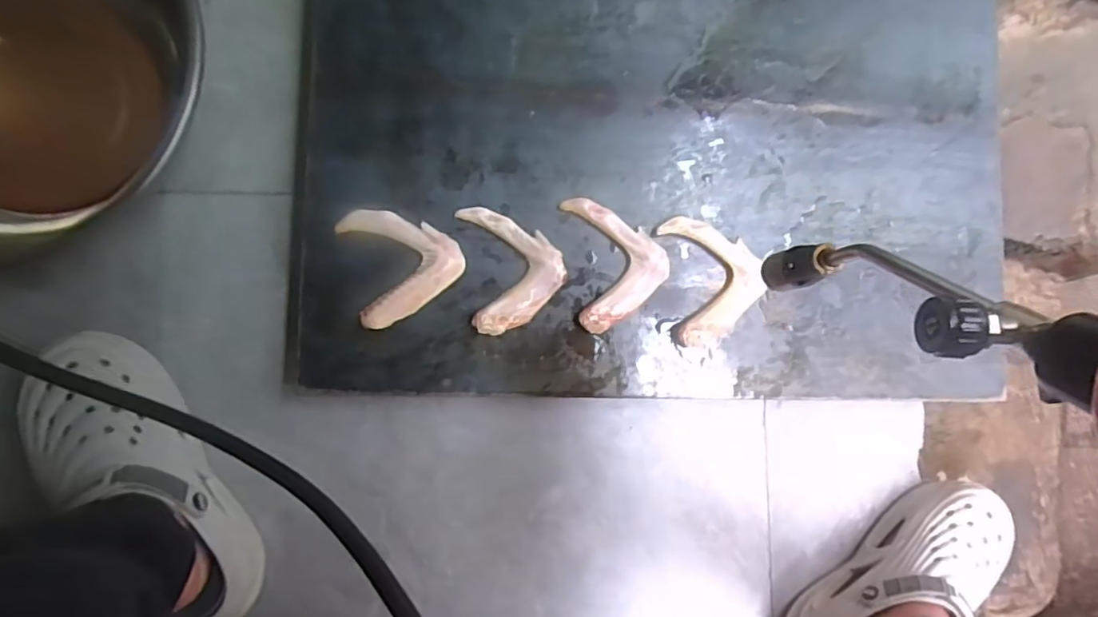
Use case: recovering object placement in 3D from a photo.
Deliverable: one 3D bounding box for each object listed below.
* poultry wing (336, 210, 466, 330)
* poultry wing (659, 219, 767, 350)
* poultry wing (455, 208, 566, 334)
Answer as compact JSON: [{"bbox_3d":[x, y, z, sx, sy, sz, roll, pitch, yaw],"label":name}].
[{"bbox_3d":[-0.125,-0.043,0.522,0.095,0.014,0.101,-16,89,-9],"label":"poultry wing"},{"bbox_3d":[0.154,-0.028,0.554,0.088,0.023,0.117,-8,88,-9],"label":"poultry wing"},{"bbox_3d":[-0.030,-0.036,0.533,0.084,0.017,0.110,-6,88,-9],"label":"poultry wing"}]

